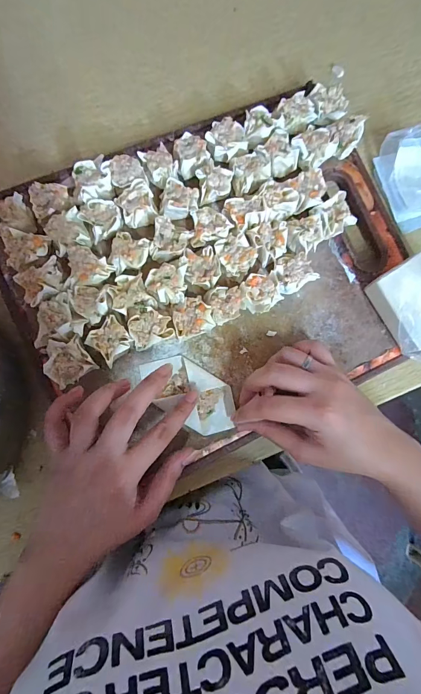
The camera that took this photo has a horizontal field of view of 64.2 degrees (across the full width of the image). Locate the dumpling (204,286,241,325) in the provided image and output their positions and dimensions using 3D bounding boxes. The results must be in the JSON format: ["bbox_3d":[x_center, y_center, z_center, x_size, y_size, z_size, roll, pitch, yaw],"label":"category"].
[{"bbox_3d":[0.010,-0.039,0.307,0.031,0.022,0.031,2,85,-7],"label":"dumpling"}]

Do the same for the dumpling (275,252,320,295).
[{"bbox_3d":[0.078,-0.071,0.316,0.035,0.021,0.032,1,85,-7],"label":"dumpling"}]

